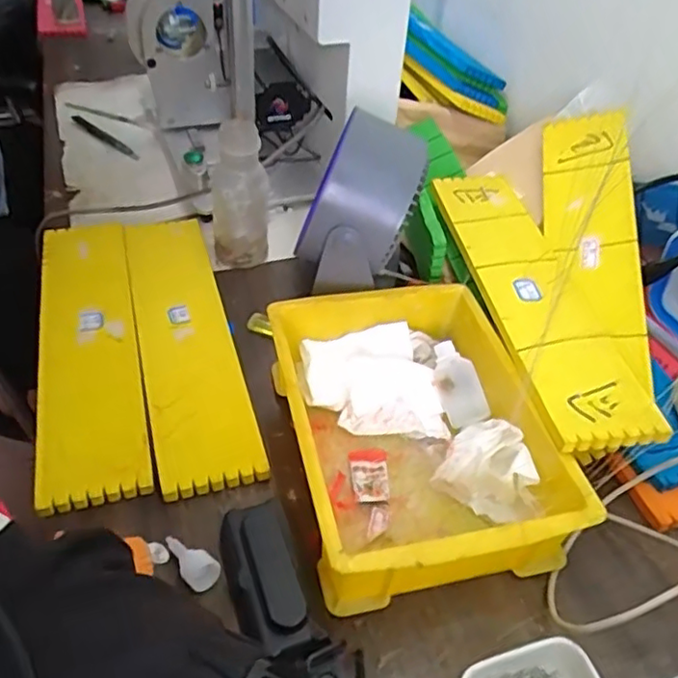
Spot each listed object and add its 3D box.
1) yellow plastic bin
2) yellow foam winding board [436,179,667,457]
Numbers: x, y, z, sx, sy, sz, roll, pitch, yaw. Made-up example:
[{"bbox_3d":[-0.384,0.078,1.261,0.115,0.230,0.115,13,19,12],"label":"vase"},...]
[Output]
[{"bbox_3d":[0.055,0.061,0.478,0.178,0.062,0.244,-7,45,-11],"label":"yellow plastic bin"},{"bbox_3d":[0.166,-0.049,0.556,0.086,0.010,0.350,-5,43,-7],"label":"yellow foam winding board"}]

